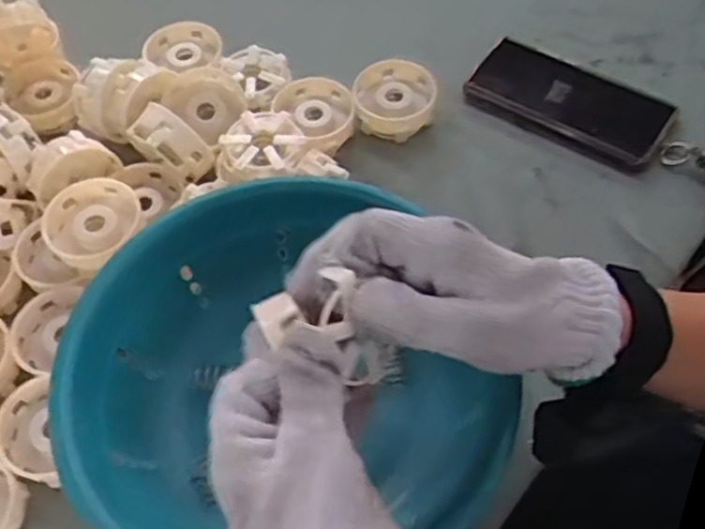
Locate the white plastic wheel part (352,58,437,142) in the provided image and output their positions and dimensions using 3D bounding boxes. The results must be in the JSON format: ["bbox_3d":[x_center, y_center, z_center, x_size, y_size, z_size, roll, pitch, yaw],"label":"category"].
[{"bbox_3d":[0.036,-0.140,0.636,0.066,0.032,0.063,-2,58,1],"label":"white plastic wheel part"}]

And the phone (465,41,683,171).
[{"bbox_3d":[0.181,-0.134,0.628,0.162,0.024,0.080,30,63,20],"label":"phone"}]

